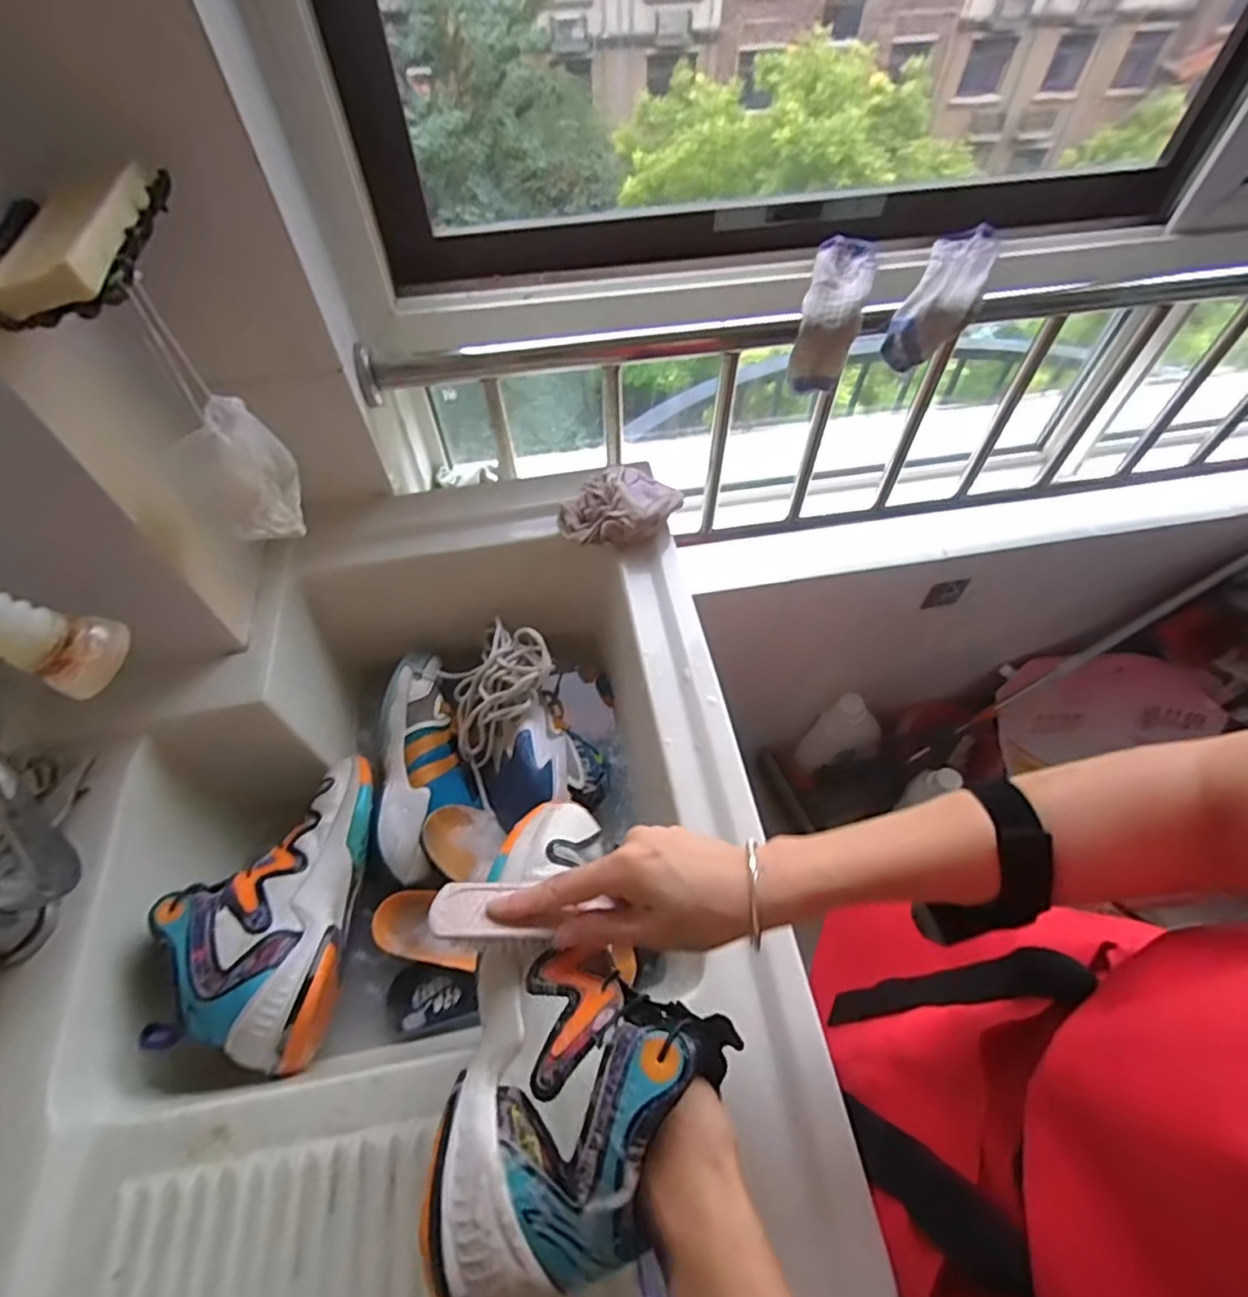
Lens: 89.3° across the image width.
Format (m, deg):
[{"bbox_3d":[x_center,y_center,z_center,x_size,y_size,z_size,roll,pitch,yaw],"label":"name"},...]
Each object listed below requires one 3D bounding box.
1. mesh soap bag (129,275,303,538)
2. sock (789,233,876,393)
[{"bbox_3d":[-0.286,-0.150,0.437,0.057,0.168,0.075,-18,58,-11],"label":"mesh soap bag"},{"bbox_3d":[0.249,-0.404,0.751,0.068,0.063,0.191,17,88,12],"label":"sock"}]

